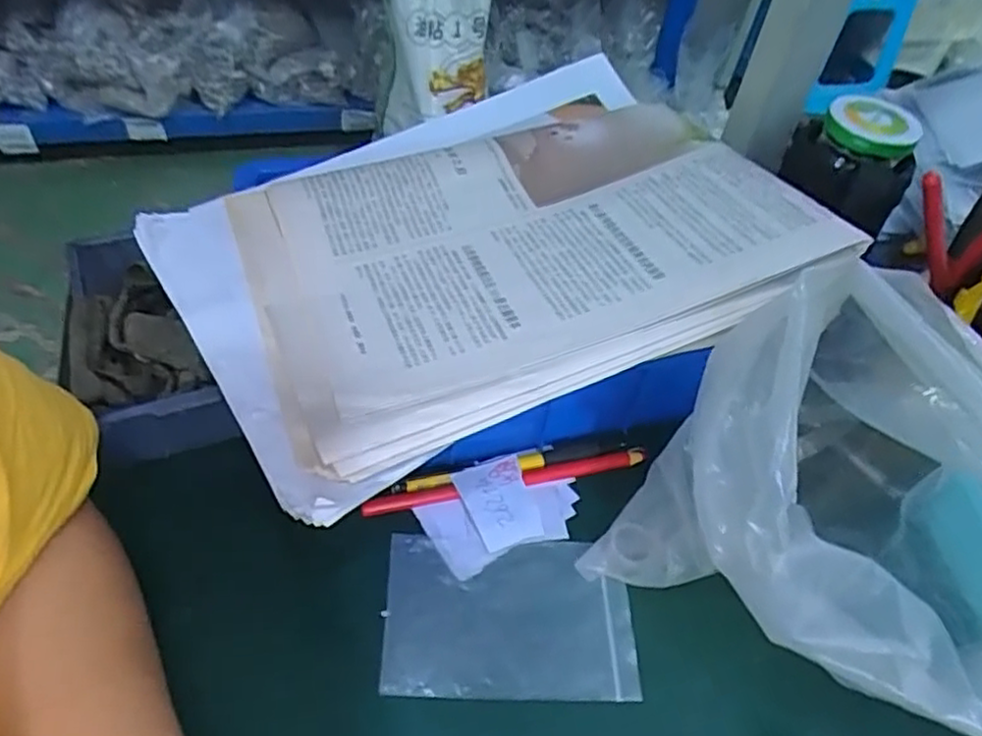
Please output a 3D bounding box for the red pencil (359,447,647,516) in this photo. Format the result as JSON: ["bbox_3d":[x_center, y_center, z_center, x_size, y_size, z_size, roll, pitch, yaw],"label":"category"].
[{"bbox_3d":[0.011,0.065,0.388,0.165,0.011,0.009,-8,51,-14],"label":"red pencil"}]

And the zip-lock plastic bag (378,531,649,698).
[{"bbox_3d":[0.009,0.125,0.342,0.123,0.004,0.077,3,52,-4],"label":"zip-lock plastic bag"}]

